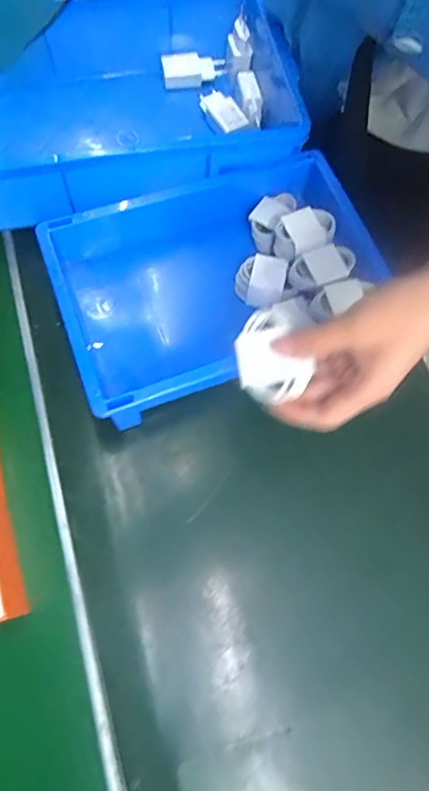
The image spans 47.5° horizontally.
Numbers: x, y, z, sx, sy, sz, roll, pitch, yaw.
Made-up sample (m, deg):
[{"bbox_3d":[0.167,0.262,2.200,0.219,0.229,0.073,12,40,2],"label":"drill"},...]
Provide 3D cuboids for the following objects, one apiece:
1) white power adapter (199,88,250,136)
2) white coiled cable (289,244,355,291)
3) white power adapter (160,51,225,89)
[{"bbox_3d":[0.008,-0.348,0.597,0.035,0.018,0.071,-31,74,-12],"label":"white power adapter"},{"bbox_3d":[0.109,-0.128,0.494,0.061,0.019,0.040,-20,72,-9],"label":"white coiled cable"},{"bbox_3d":[-0.027,-0.417,0.624,0.079,0.019,0.040,-11,71,-6],"label":"white power adapter"}]

